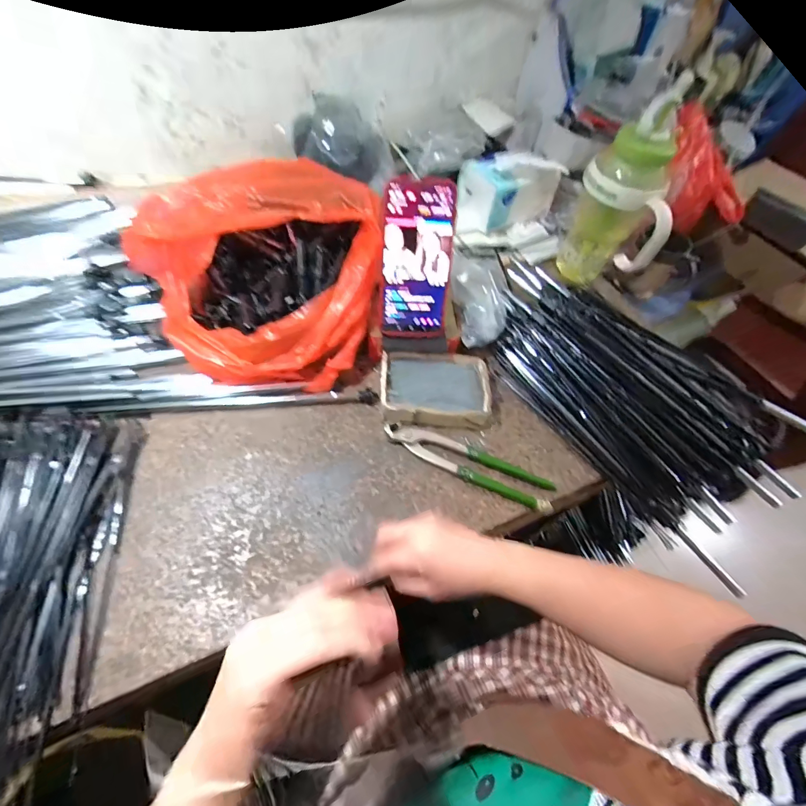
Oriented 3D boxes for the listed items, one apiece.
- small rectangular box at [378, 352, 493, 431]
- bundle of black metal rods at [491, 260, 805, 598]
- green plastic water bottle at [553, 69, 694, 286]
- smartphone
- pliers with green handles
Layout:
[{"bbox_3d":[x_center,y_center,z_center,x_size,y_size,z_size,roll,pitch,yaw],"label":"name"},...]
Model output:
[{"bbox_3d":[0.040,-0.017,0.491,0.130,0.031,0.091,2,56,-4],"label":"small rectangular box"},{"bbox_3d":[0.295,-0.029,0.519,0.267,0.069,0.418,-35,65,-24],"label":"bundle of black metal rods"},{"bbox_3d":[0.307,-0.267,0.566,0.094,0.254,0.116,0,56,-5],"label":"green plastic water bottle"},{"bbox_3d":[0.017,-0.158,0.450,0.080,0.166,0.016,-1,27,-5],"label":"smartphone"},{"bbox_3d":[0.076,0.067,0.456,0.197,0.022,0.042,22,57,10],"label":"pliers with green handles"}]

